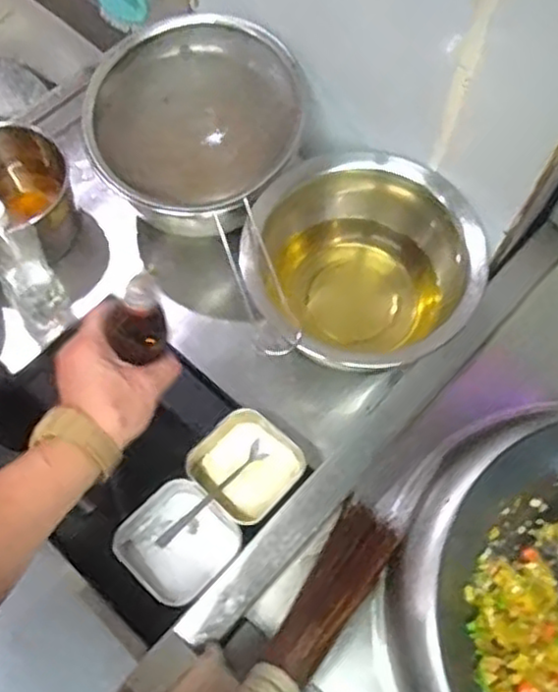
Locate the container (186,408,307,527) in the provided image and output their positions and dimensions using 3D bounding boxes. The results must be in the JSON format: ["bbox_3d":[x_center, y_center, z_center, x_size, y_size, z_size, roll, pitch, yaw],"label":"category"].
[{"bbox_3d":[-0.035,0.134,0.784,0.109,0.051,0.106,-41,74,-17],"label":"container"}]

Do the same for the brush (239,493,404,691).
[{"bbox_3d":[0.032,0.268,0.667,0.069,0.045,0.287,33,49,12],"label":"brush"}]

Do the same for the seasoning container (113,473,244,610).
[{"bbox_3d":[-0.108,0.212,0.757,0.108,0.060,0.109,41,71,15],"label":"seasoning container"}]

